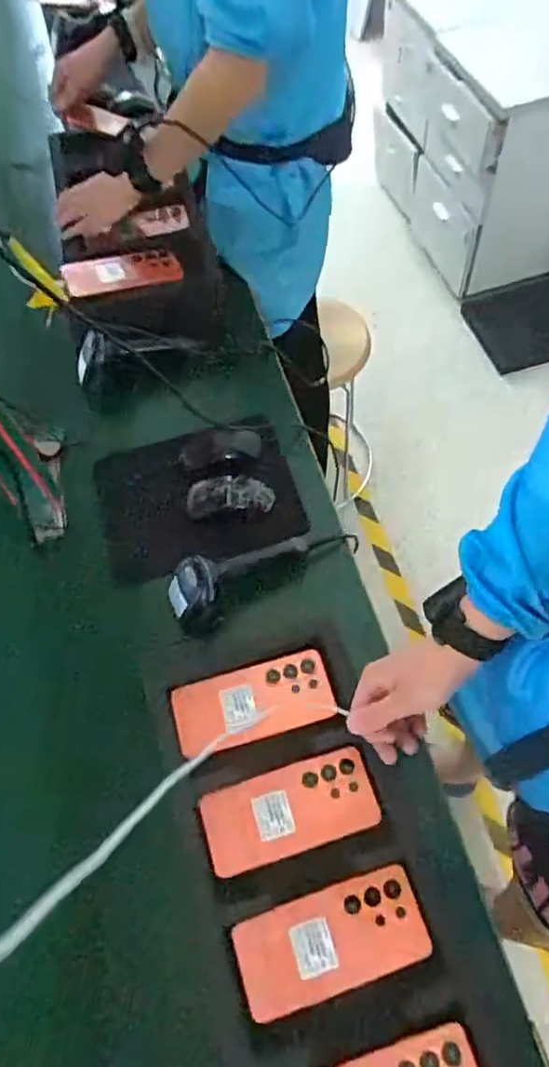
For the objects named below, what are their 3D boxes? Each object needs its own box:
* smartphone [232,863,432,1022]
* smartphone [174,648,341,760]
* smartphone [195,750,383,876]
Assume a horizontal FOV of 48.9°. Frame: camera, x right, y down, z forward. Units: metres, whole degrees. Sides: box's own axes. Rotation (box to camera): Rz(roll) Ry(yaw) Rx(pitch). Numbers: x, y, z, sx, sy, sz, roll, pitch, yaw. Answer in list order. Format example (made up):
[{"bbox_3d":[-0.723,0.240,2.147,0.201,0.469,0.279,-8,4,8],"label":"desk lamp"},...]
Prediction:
[{"bbox_3d":[0.052,0.373,0.556,0.171,0.007,0.078,-18,62,-5],"label":"smartphone"},{"bbox_3d":[-0.023,0.183,0.661,0.169,0.010,0.079,-16,62,-5],"label":"smartphone"},{"bbox_3d":[0.015,0.277,0.607,0.171,0.013,0.077,-18,62,-5],"label":"smartphone"}]

